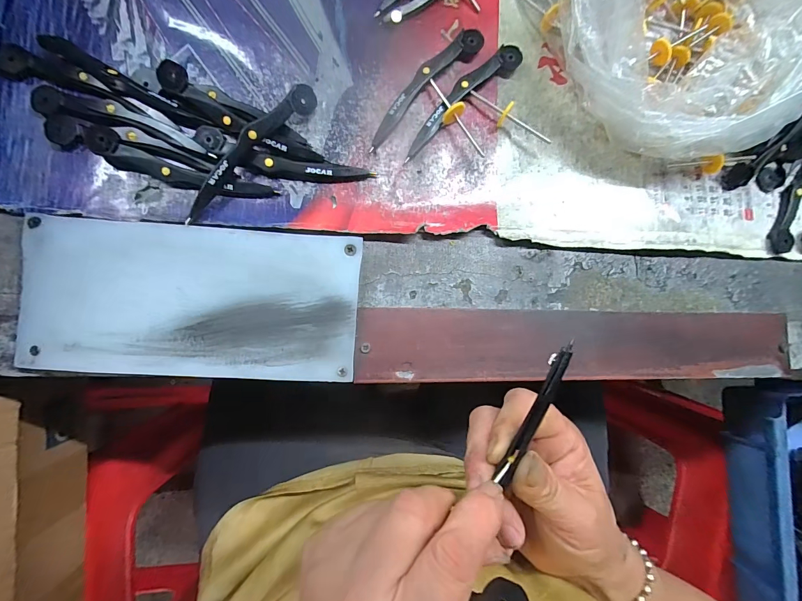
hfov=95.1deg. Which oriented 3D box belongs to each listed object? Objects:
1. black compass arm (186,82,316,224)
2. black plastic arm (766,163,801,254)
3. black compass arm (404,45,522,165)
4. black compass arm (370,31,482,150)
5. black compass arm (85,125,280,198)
[{"bbox_3d":[-0.098,-0.097,0.236,0.013,0.015,0.115,43,82,-2],"label":"black compass arm"},{"bbox_3d":[0.315,-0.086,0.290,0.021,0.007,0.109,29,83,-4],"label":"black plastic arm"},{"bbox_3d":[0.042,-0.143,0.260,0.113,0.010,0.018,-41,91,-8],"label":"black compass arm"},{"bbox_3d":[0.015,-0.151,0.257,0.017,0.008,0.112,44,82,-2],"label":"black compass arm"},{"bbox_3d":[-0.140,-0.083,0.232,0.114,0.011,0.020,18,84,-5],"label":"black compass arm"}]

